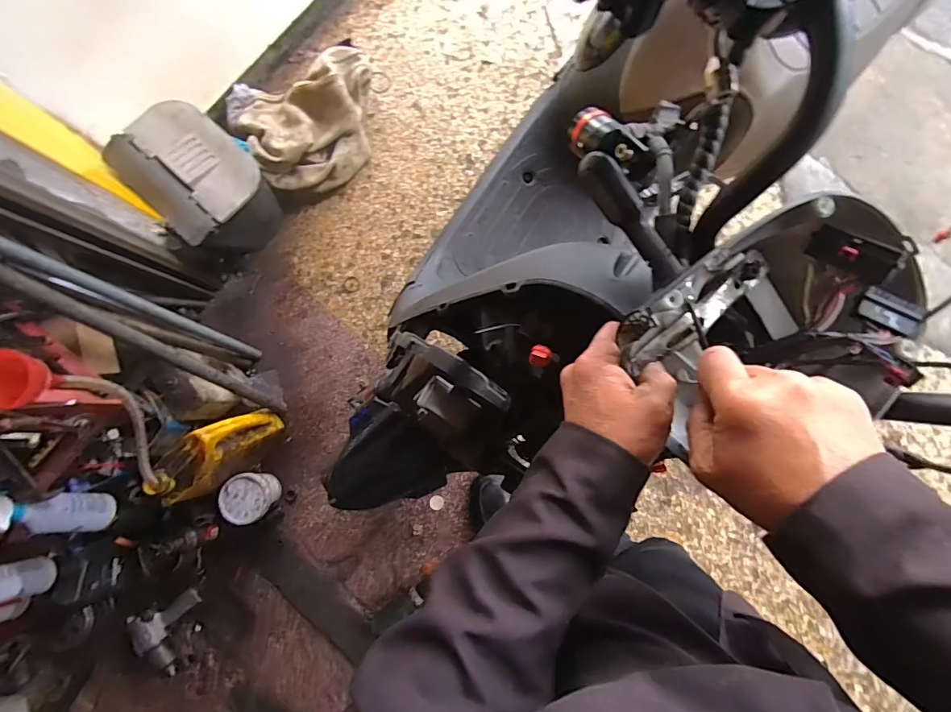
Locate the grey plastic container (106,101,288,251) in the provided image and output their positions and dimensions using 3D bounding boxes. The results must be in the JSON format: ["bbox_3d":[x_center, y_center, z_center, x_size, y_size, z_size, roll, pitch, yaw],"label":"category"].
[{"bbox_3d":[-0.735,-0.471,1.234,0.380,0.182,0.266,40,87,6],"label":"grey plastic container"}]

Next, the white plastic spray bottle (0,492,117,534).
[{"bbox_3d":[-0.795,0.291,0.867,0.061,0.221,0.079,25,81,28],"label":"white plastic spray bottle"}]

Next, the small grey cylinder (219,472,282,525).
[{"bbox_3d":[-0.563,0.354,1.163,0.115,0.114,0.122,-19,84,0],"label":"small grey cylinder"}]

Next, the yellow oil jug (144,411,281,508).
[{"bbox_3d":[-0.593,0.237,1.085,0.214,0.284,0.100,-39,84,-2],"label":"yellow oil jug"}]

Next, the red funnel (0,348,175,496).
[{"bbox_3d":[-0.645,0.115,0.811,0.102,0.453,0.129,-11,57,-4],"label":"red funnel"}]

